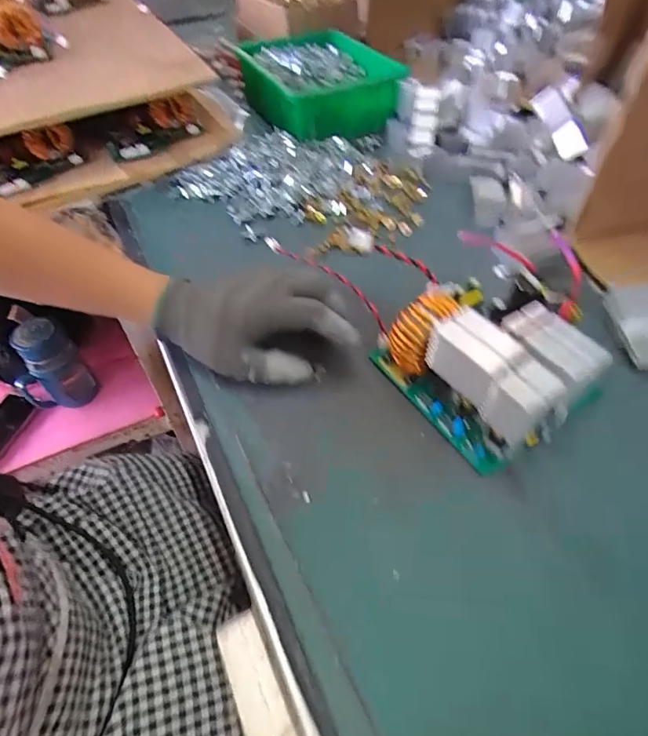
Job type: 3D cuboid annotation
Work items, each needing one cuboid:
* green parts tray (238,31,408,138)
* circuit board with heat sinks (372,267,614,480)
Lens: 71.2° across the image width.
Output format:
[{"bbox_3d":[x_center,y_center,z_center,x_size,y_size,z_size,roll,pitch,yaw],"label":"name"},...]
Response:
[{"bbox_3d":[-0.013,-0.415,0.655,0.178,0.067,0.264,-18,51,-11],"label":"green parts tray"},{"bbox_3d":[0.116,-0.013,0.318,0.109,0.074,0.136,-27,54,-18],"label":"circuit board with heat sinks"}]

